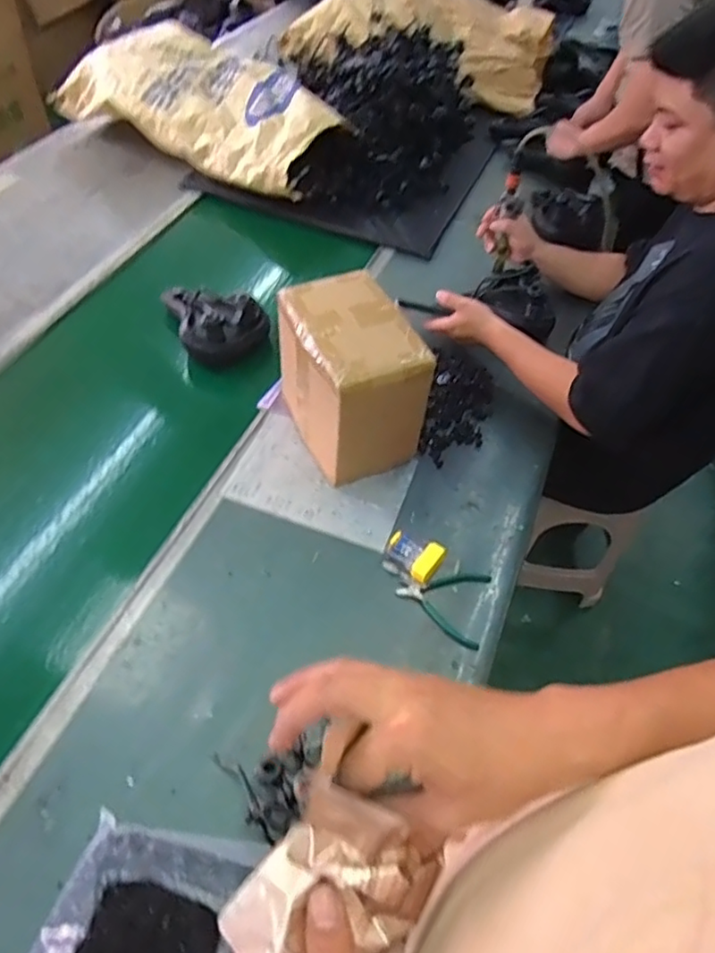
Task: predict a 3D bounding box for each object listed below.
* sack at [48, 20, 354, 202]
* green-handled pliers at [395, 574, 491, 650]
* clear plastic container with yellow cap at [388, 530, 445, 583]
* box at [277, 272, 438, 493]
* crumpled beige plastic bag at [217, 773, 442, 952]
[{"bbox_3d":[-0.431,-1.013,1.644,0.819,0.153,0.416,38,58,21],"label":"sack"},{"bbox_3d":[0.130,0.192,0.946,0.135,0.009,0.125,15,53,6],"label":"green-handled pliers"},{"bbox_3d":[0.092,0.123,0.979,0.086,0.023,0.067,32,57,18],"label":"clear plastic container with yellow cap"},{"bbox_3d":[-0.015,-0.162,1.042,0.167,0.251,0.239,-20,57,-19],"label":"box"},{"bbox_3d":[-0.009,0.238,0.353,0.098,0.031,0.107,33,86,-4],"label":"crumpled beige plastic bag"}]

